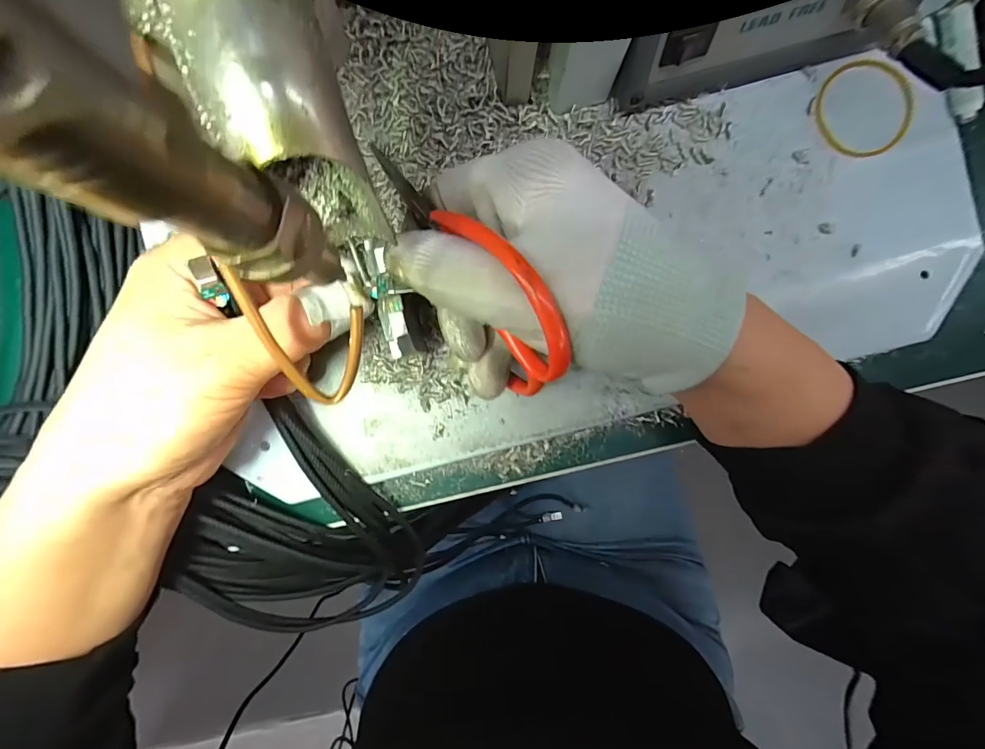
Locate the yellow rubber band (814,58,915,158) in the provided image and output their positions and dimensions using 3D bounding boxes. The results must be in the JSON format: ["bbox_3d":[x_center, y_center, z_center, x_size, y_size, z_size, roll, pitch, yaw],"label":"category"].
[{"bbox_3d":[0.183,-0.130,0.210,0.051,0.004,0.045,-20,92,-3],"label":"yellow rubber band"}]

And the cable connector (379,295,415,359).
[{"bbox_3d":[-0.039,-0.019,0.173,0.010,0.005,0.026,-11,106,1],"label":"cable connector"}]

